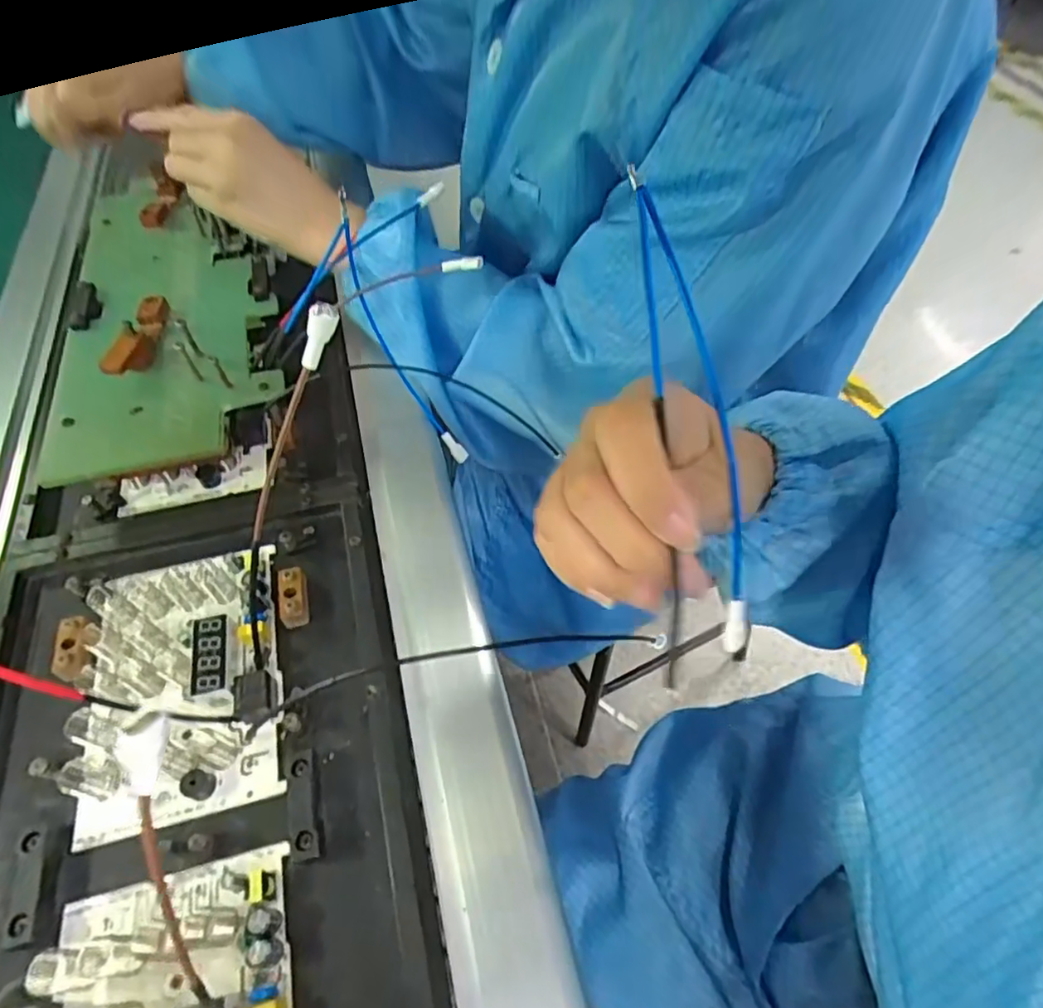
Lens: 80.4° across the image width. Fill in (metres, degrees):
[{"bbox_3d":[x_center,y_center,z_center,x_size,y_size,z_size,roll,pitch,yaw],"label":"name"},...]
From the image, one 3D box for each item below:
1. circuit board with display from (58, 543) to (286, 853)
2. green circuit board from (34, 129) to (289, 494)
[{"bbox_3d":[-0.170,0.082,0.305,0.090,0.020,0.135,-12,56,-7],"label":"circuit board with display"},{"bbox_3d":[-0.247,-0.165,0.430,0.125,0.022,0.351,-15,57,-8],"label":"green circuit board"}]

